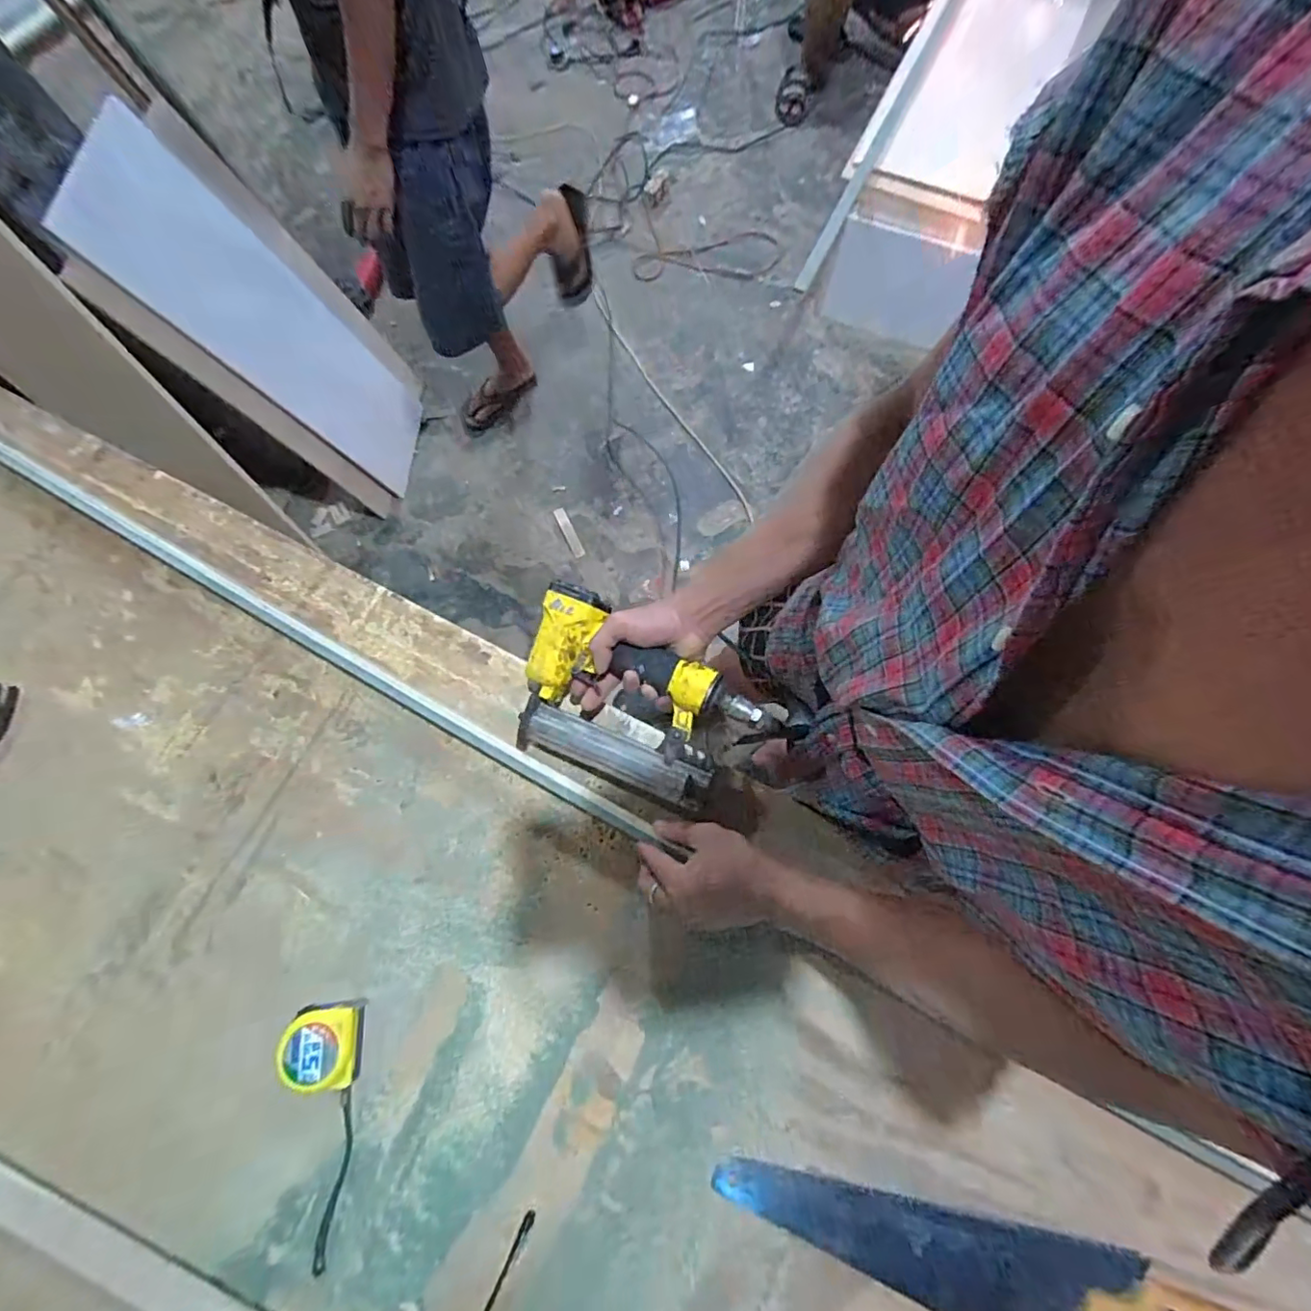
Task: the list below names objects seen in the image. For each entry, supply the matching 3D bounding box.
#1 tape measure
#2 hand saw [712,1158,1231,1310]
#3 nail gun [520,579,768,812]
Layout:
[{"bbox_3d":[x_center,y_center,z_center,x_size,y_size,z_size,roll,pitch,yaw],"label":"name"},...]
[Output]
[{"bbox_3d":[-0.290,0.423,0.495,0.065,0.035,0.202,-11,73,-4],"label":"tape measure"},{"bbox_3d":[0.266,0.510,0.468,0.419,0.026,0.098,19,74,6],"label":"hand saw"},{"bbox_3d":[-0.024,0.039,0.561,0.230,0.058,0.163,18,74,5],"label":"nail gun"}]

